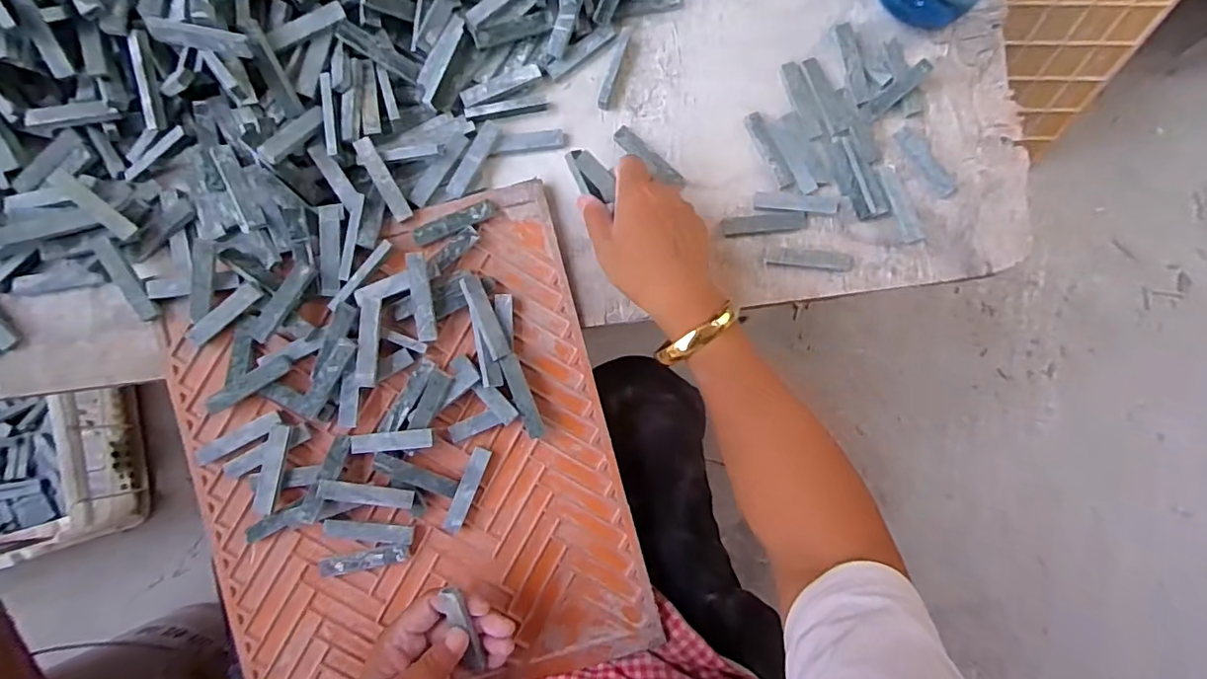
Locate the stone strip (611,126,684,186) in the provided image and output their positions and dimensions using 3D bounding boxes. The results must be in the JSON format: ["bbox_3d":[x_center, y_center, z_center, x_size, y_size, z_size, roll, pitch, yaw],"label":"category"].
[{"bbox_3d":[0.036,-0.142,0.431,0.065,0.006,0.014,39,84,1],"label":"stone strip"}]

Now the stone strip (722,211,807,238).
[{"bbox_3d":[0.125,-0.090,0.428,0.062,0.010,0.015,-7,85,-3],"label":"stone strip"}]

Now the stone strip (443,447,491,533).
[{"bbox_3d":[-0.098,0.109,0.400,0.013,0.011,0.061,21,84,0],"label":"stone strip"}]

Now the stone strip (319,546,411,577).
[{"bbox_3d":[-0.170,0.159,0.394,0.060,0.008,0.013,-10,85,-3],"label":"stone strip"}]

